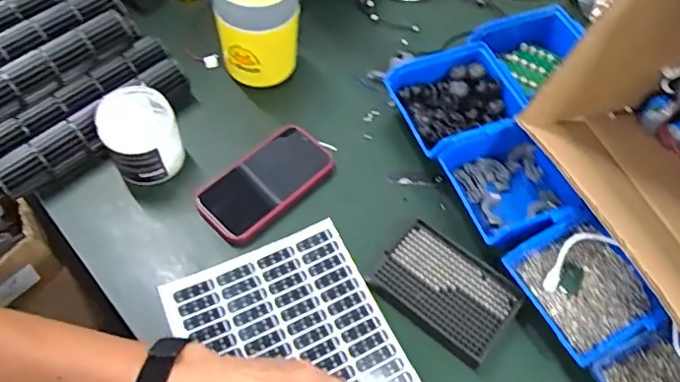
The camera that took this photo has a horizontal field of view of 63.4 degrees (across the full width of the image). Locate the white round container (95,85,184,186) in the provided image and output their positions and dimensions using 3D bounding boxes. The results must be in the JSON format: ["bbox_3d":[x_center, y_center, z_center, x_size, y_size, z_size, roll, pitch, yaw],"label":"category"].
[{"bbox_3d":[-0.212,-0.055,0.593,0.074,0.084,0.076,2,60,-3],"label":"white round container"}]

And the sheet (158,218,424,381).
[{"bbox_3d":[-0.040,0.153,0.503,0.185,0.029,0.248,-22,57,-15],"label":"sheet"}]

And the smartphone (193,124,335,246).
[{"bbox_3d":[-0.081,-0.011,0.607,0.152,0.016,0.083,-38,69,-23],"label":"smartphone"}]

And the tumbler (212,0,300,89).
[{"bbox_3d":[-0.099,-0.197,0.650,0.089,0.139,0.083,2,60,-3],"label":"tumbler"}]

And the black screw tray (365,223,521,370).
[{"bbox_3d":[0.106,0.097,0.548,0.131,0.018,0.094,38,64,17],"label":"black screw tray"}]

